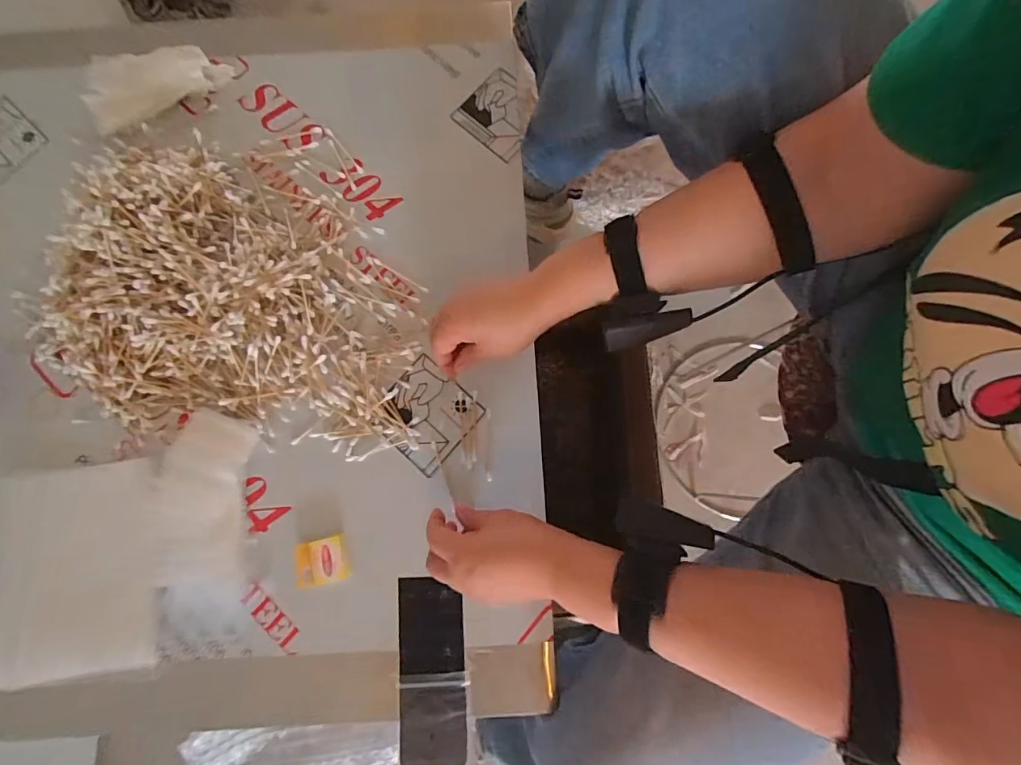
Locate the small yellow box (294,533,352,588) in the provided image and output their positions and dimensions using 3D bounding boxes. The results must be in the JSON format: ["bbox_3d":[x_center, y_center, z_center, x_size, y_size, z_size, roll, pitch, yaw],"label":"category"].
[{"bbox_3d":[-0.180,0.169,0.446,0.051,0.013,0.040,-14,79,-2],"label":"small yellow box"}]

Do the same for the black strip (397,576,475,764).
[{"bbox_3d":[-0.070,0.277,0.430,0.065,0.009,0.179,-3,79,0],"label":"black strip"}]

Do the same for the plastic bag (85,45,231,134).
[{"bbox_3d":[-0.417,-0.359,0.552,0.161,0.024,0.100,-12,79,-2],"label":"plastic bag"}]

